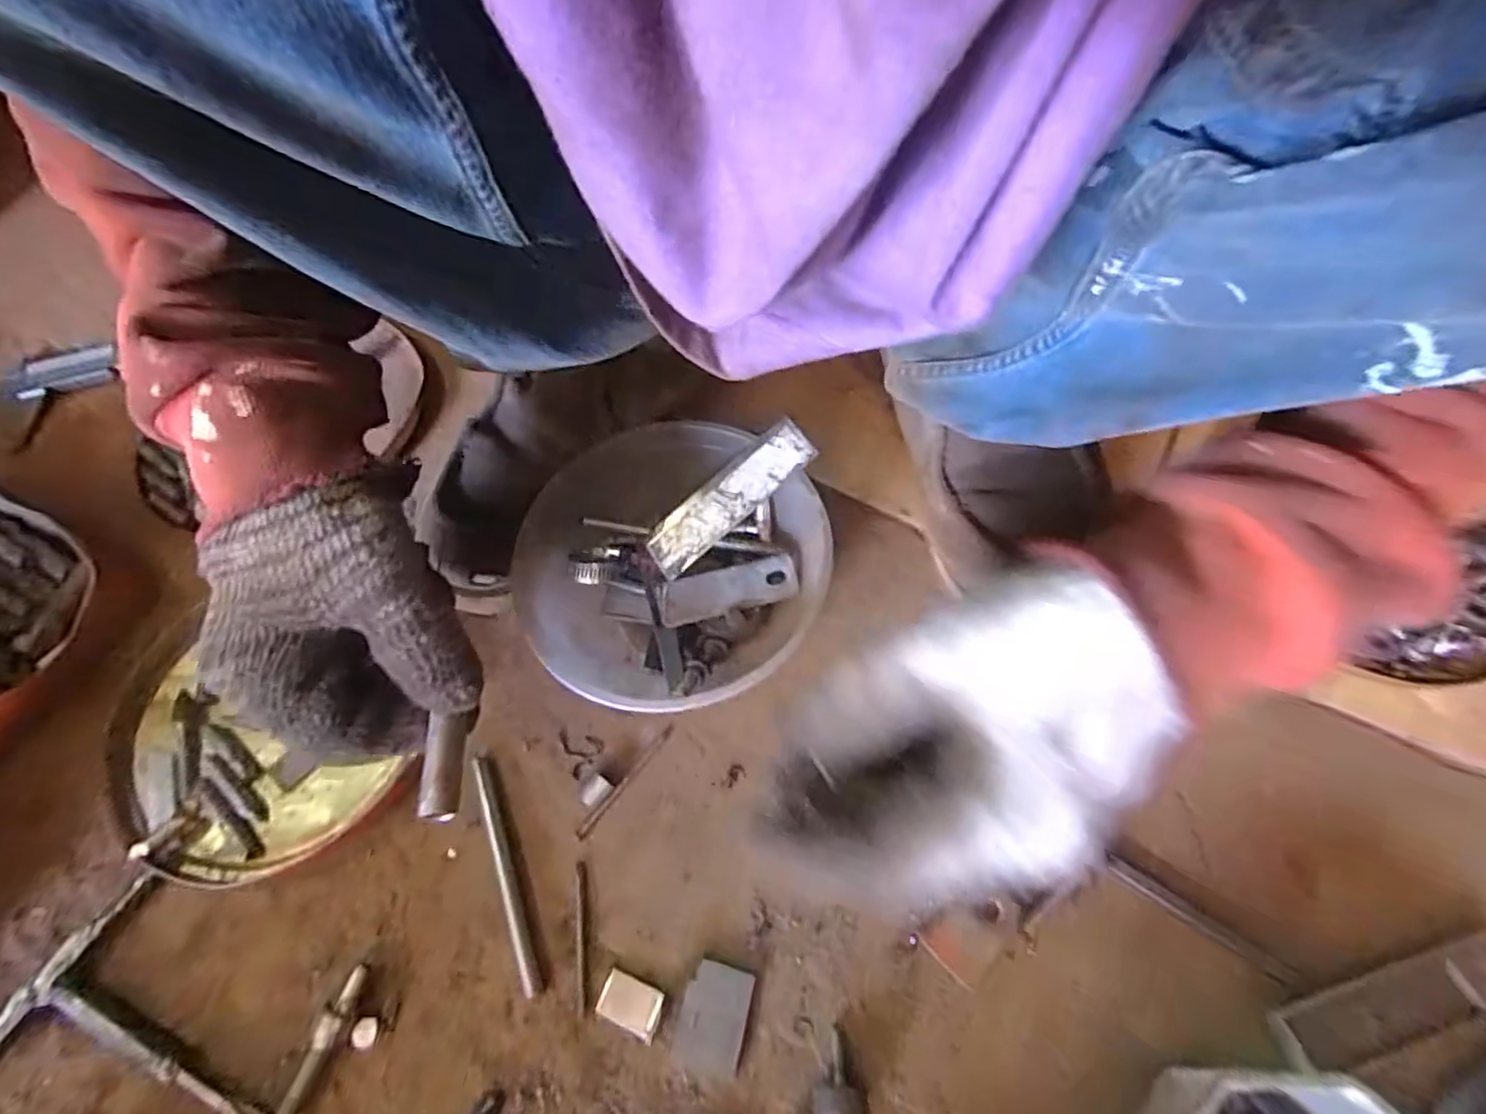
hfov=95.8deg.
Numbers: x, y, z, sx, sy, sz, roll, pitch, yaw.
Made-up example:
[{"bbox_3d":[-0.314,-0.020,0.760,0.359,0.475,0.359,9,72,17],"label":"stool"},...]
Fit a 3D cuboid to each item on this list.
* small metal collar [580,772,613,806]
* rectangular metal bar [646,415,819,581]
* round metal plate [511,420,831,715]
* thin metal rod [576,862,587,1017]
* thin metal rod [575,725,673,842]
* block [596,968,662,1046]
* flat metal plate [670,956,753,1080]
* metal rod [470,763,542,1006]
[{"bbox_3d":[-0.081,0.131,0.374,0.012,0.014,0.016,32,63,18],"label":"small metal collar"},{"bbox_3d":[-0.008,-0.034,0.385,0.110,0.006,0.030,-41,66,5],"label":"rectangular metal bar"},{"bbox_3d":[-0.042,0.013,0.392,0.172,0.078,0.159,0,58,0],"label":"round metal plate"},{"bbox_3d":[-0.082,0.192,0.341,0.005,0.004,0.068,-7,58,-5],"label":"thin metal rod"},{"bbox_3d":[-0.066,0.128,0.381,0.007,0.005,0.077,36,64,20],"label":"thin metal rod"},{"bbox_3d":[-0.055,0.216,0.325,0.031,0.005,0.020,20,60,11],"label":"block"},{"bbox_3d":[-0.014,0.220,0.322,0.031,0.004,0.043,12,59,7],"label":"flat metal plate"},{"bbox_3d":[-0.125,0.165,0.357,0.008,0.010,0.122,-18,60,-12],"label":"metal rod"}]

